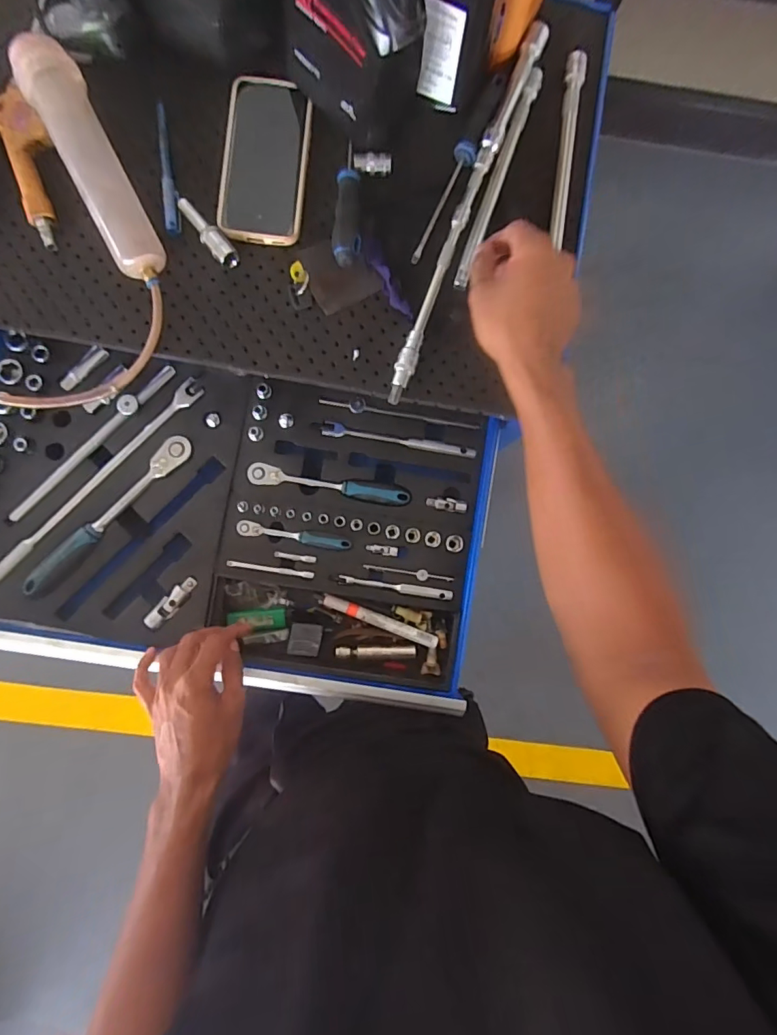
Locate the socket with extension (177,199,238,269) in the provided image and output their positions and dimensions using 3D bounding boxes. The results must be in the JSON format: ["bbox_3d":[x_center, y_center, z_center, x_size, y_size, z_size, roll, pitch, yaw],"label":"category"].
[{"bbox_3d":[-0.186,-0.291,0.500,0.022,0.016,0.083,-43,89,-5],"label":"socket with extension"}]

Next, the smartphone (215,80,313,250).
[{"bbox_3d":[-0.128,-0.373,0.510,0.086,0.013,0.180,5,85,-3],"label":"smartphone"}]

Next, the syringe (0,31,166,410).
[{"bbox_3d":[-0.361,-0.262,0.473,0.253,0.072,0.310,-24,87,-5],"label":"syringe"}]

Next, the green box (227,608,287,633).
[{"bbox_3d":[-0.156,0.123,0.585,0.067,0.012,0.024,-6,86,-3],"label":"green box"}]

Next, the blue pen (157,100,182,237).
[{"bbox_3d":[-0.228,-0.357,0.504,0.016,0.013,0.133,-6,86,-3],"label":"blue pen"}]

